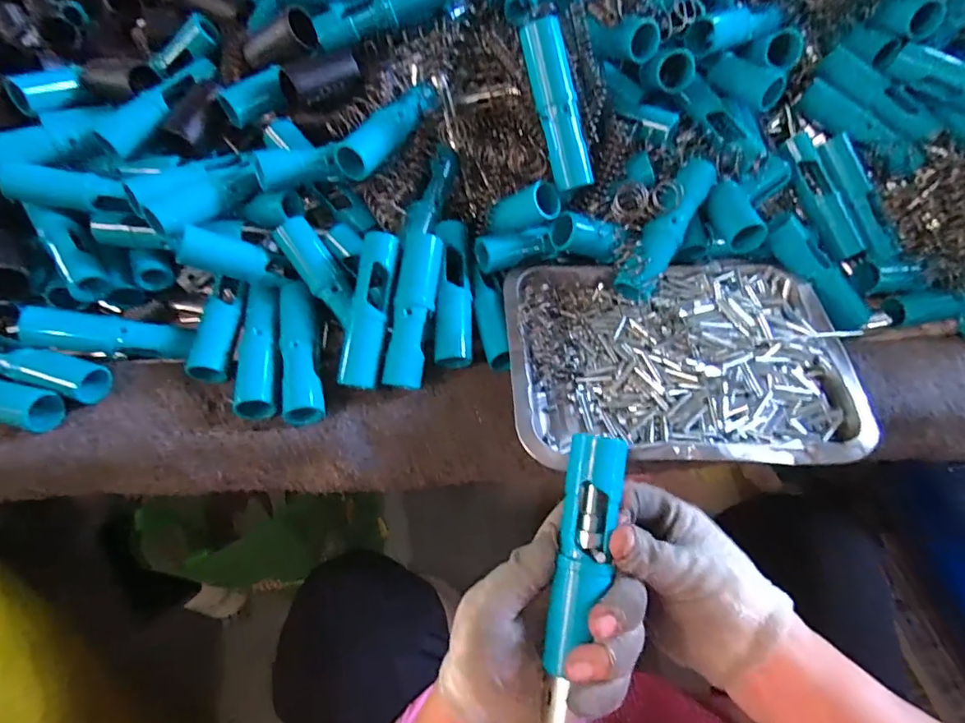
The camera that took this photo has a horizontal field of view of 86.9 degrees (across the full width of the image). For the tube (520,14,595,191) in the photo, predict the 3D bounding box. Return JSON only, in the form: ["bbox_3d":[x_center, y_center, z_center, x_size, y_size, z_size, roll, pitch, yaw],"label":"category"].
[{"bbox_3d":[0.057,-0.194,0.391,0.027,0.024,0.121,-19,101,-12],"label":"tube"}]

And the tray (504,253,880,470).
[{"bbox_3d":[0.147,-0.005,0.396,0.249,0.045,0.179,-3,56,-1],"label":"tray"}]

